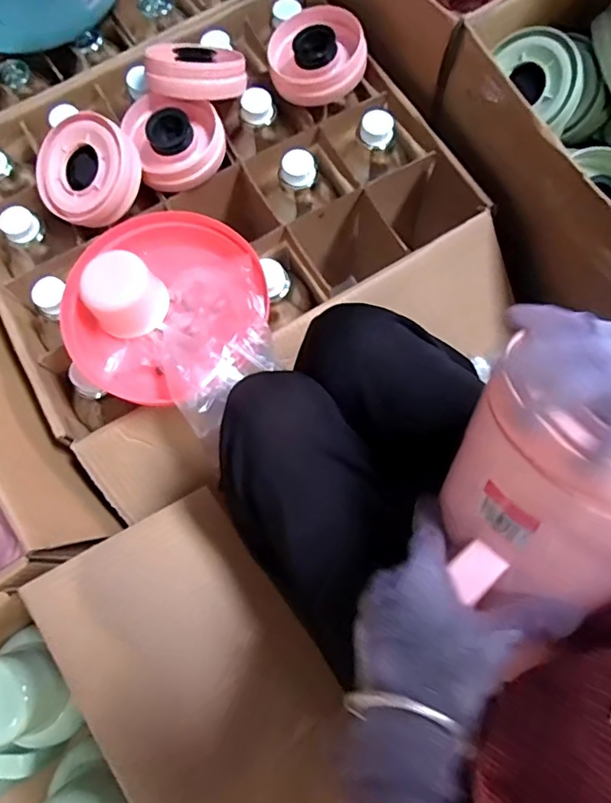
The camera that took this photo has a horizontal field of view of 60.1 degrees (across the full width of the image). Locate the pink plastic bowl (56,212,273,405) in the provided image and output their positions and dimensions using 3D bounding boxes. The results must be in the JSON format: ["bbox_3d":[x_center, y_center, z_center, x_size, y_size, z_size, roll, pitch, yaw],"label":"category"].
[{"bbox_3d":[-0.158,-0.111,0.595,0.233,0.072,0.222,28,77,9],"label":"pink plastic bowl"}]

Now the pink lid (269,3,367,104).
[{"bbox_3d":[0.016,-0.473,0.725,0.128,0.039,0.128,0,94,4],"label":"pink lid"}]

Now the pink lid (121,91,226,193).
[{"bbox_3d":[-0.170,-0.348,0.701,0.119,0.043,0.124,0,75,2],"label":"pink lid"}]

